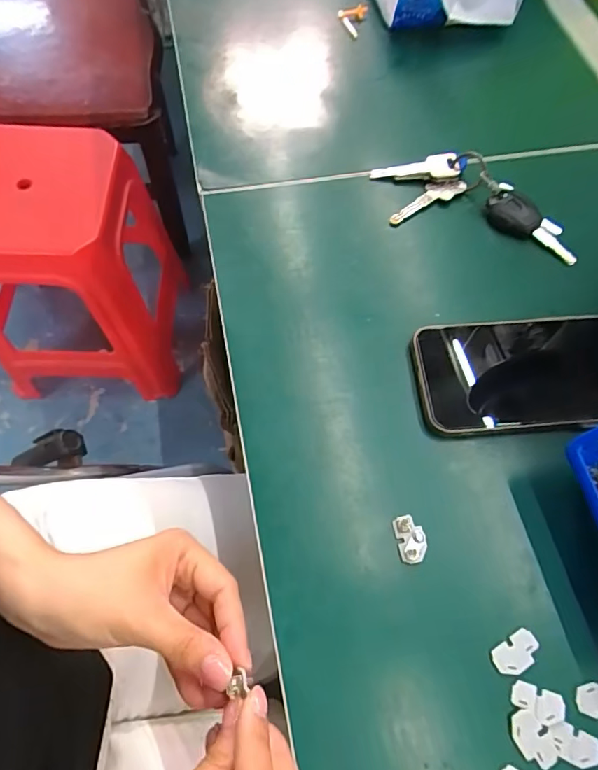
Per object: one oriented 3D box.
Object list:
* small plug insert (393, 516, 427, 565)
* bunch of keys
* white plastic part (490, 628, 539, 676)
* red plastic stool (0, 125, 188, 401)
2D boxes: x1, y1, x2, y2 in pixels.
[{"bbox_3d":[0.065,0.090,0.287,0.016,0.004,0.026,-6,64,-6],"label":"small plug insert"},{"bbox_3d":[0.141,-0.149,0.395,0.162,0.022,0.069,15,64,4],"label":"bunch of keys"},{"bbox_3d":[0.117,0.144,0.264,0.027,0.004,0.016,-27,68,-15],"label":"white plastic part"},{"bbox_3d":[-0.426,-0.215,0.947,0.325,0.400,0.315,2,65,-2],"label":"red plastic stool"}]

